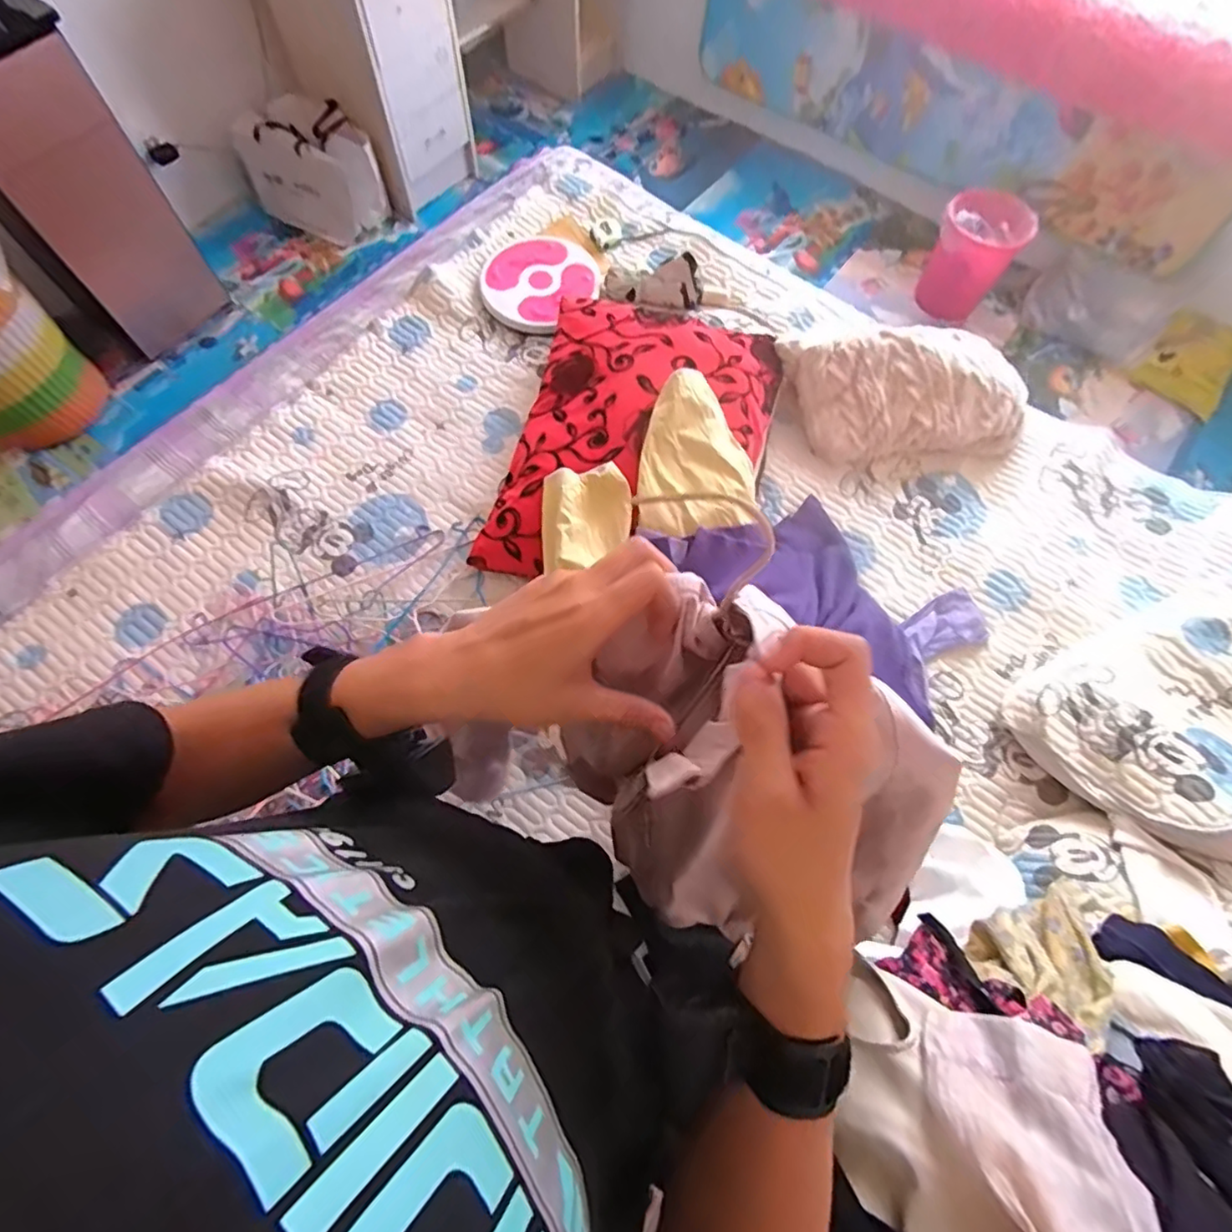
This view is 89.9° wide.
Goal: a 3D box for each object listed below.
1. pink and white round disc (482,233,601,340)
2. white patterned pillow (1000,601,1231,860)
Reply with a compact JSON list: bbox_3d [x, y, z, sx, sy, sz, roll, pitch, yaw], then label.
[{"bbox_3d":[-0.171,-0.725,1.327,0.243,0.029,0.238,1,68,-1],"label":"pink and white round disc"},{"bbox_3d":[0.990,0.112,0.958,0.650,0.131,0.382,-26,52,-8],"label":"white patterned pillow"}]

